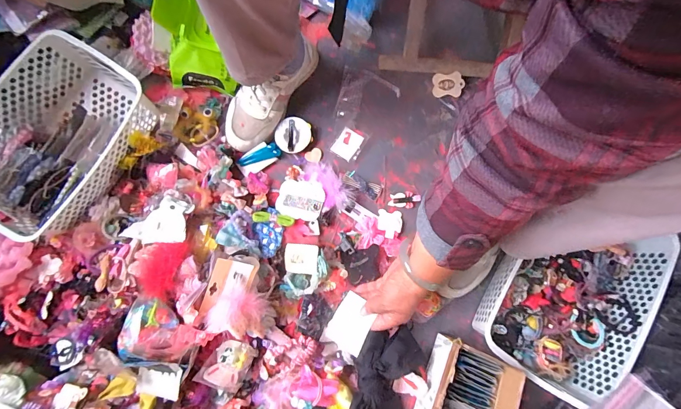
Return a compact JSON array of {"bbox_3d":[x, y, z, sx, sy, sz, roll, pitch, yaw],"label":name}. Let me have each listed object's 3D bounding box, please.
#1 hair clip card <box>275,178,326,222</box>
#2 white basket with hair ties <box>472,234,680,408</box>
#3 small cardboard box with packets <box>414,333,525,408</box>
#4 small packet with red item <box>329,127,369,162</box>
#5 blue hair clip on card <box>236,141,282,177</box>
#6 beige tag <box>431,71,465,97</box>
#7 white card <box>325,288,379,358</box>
[{"bbox_3d":[-0.068,-0.008,0.592,0.083,0.008,0.065,9,73,17],"label":"hair clip card"},{"bbox_3d":[0.342,0.137,0.528,0.199,0.083,0.269,31,79,5],"label":"white basket with hair ties"},{"bbox_3d":[0.169,0.267,0.482,0.093,0.103,0.149,21,78,4],"label":"small cardboard box with packets"},{"bbox_3d":[0.014,-0.109,0.623,0.051,0.004,0.057,30,92,13],"label":"small packet with red item"},{"bbox_3d":[-0.144,-0.081,0.613,0.077,0.007,0.038,-34,98,0],"label":"blue hair clip on card"},{"bbox_3d":[0.199,-0.222,0.645,0.058,0.007,0.043,0,105,0],"label":"beige tag"},{"bbox_3d":[0.014,0.170,0.502,0.062,0.004,0.077,26,95,38],"label":"white card"}]

